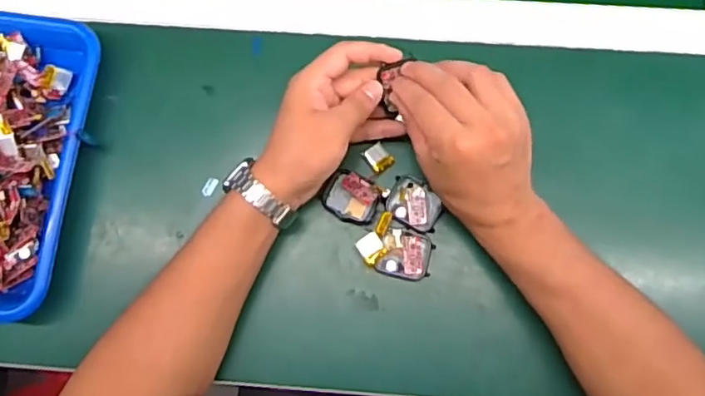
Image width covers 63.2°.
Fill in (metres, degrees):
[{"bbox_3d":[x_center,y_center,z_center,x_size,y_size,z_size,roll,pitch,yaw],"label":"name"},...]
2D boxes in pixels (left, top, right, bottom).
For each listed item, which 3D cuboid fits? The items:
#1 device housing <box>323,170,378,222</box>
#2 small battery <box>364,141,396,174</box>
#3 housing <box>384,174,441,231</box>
[{"bbox_3d":[0.000,-0.001,0.467,0.044,0.008,0.037,26,81,6],"label":"device housing"},{"bbox_3d":[0.022,-0.034,0.476,0.019,0.004,0.022,-38,81,-6],"label":"small battery"},{"bbox_3d":[0.051,0.004,0.466,0.044,0.006,0.038,21,80,5],"label":"housing"}]

